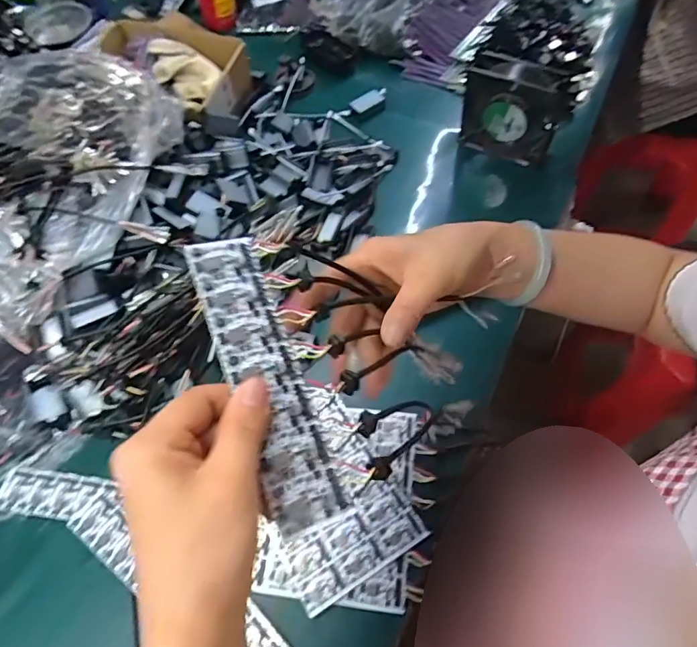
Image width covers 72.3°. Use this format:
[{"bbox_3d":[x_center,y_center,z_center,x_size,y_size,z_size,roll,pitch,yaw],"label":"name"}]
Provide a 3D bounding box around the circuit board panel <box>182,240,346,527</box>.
[{"bbox_3d":[-0.048,0.023,0.263,0.039,0.004,0.168,-14,67,-24],"label":"circuit board panel"}]

